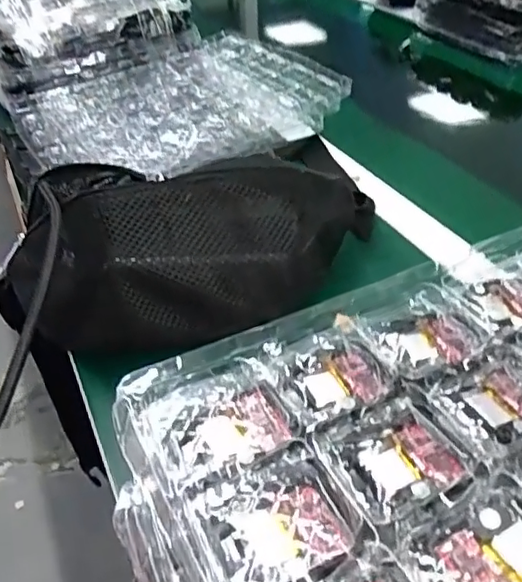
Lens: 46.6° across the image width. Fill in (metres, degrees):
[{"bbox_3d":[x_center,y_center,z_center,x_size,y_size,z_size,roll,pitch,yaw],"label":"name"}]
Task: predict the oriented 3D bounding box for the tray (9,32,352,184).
[{"bbox_3d":[-0.100,-0.217,0.709,0.329,0.055,0.285,-21,42,-23],"label":"tray"}]

